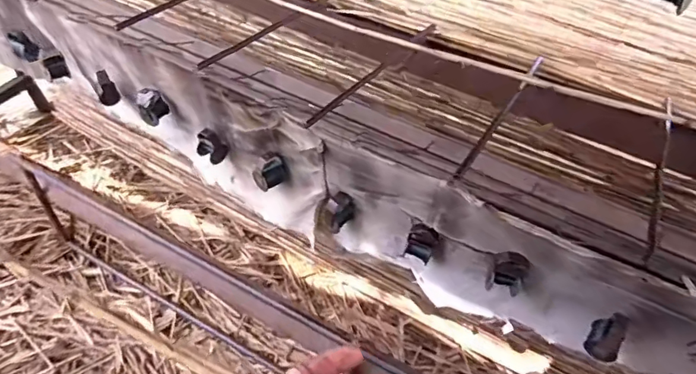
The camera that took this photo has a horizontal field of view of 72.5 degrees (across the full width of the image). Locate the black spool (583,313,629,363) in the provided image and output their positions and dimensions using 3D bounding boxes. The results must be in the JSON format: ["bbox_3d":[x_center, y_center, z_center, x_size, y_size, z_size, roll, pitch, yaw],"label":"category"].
[{"bbox_3d":[0.392,0.225,0.715,0.045,0.058,0.048,33,55,25],"label":"black spool"}]

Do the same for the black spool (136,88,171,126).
[{"bbox_3d":[-0.421,-0.174,1.025,0.057,0.079,0.046,-16,25,-26],"label":"black spool"}]

